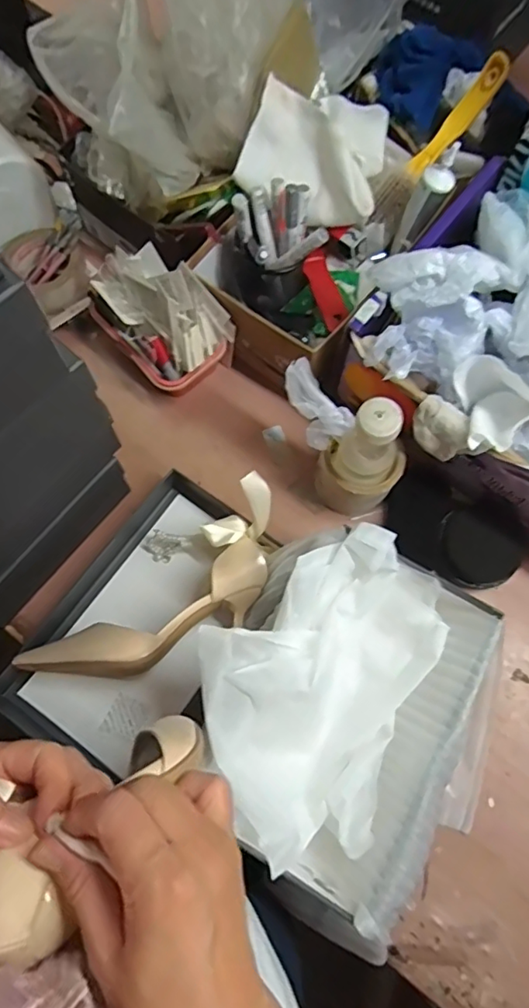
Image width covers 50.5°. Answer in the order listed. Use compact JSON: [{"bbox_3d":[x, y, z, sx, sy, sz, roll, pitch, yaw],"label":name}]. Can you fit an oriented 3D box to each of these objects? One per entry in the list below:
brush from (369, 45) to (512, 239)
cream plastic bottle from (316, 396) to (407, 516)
[{"bbox_3d":[0.196,-0.419,0.657,0.051,0.051,0.203,46,109,12],"label":"brush"},{"bbox_3d":[0.104,-0.046,0.577,0.079,0.181,0.076,33,76,9],"label":"cream plastic bottle"}]

